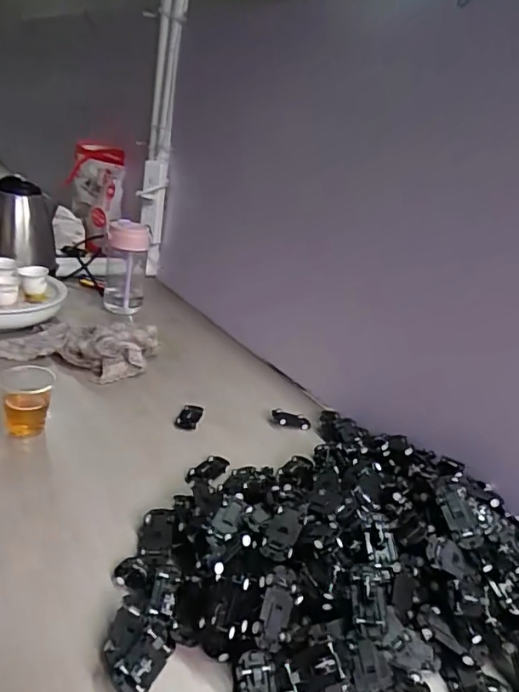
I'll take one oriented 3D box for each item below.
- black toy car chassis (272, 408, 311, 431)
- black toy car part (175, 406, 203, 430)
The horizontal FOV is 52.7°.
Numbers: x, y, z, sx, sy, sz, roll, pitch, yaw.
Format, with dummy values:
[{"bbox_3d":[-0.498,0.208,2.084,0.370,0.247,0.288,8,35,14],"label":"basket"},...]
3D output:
[{"bbox_3d":[0.049,0.115,0.815,0.061,0.012,0.033,18,24,-10],"label":"black toy car chassis"},{"bbox_3d":[-0.103,0.104,0.775,0.031,0.008,0.053,14,23,8],"label":"black toy car part"}]

